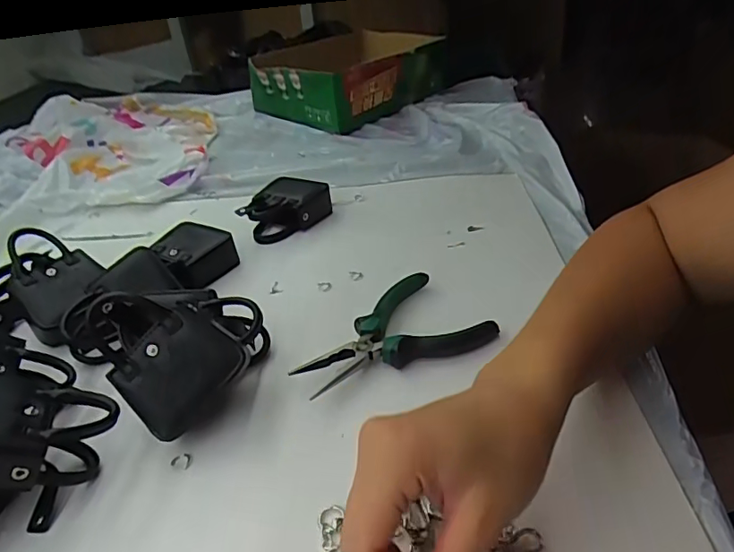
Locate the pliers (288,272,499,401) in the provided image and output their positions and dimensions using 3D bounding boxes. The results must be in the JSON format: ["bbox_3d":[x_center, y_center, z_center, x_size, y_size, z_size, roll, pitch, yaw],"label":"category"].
[{"bbox_3d":[0.015,0.049,0.408,0.147,0.021,0.093,-23,37,-23],"label":"pliers"}]

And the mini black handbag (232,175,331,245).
[{"bbox_3d":[-0.094,-0.077,0.586,0.072,0.034,0.095,16,40,29],"label":"mini black handbag"}]

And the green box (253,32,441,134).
[{"bbox_3d":[-0.039,-0.351,0.916,0.233,0.122,0.297,25,45,38],"label":"green box"}]

